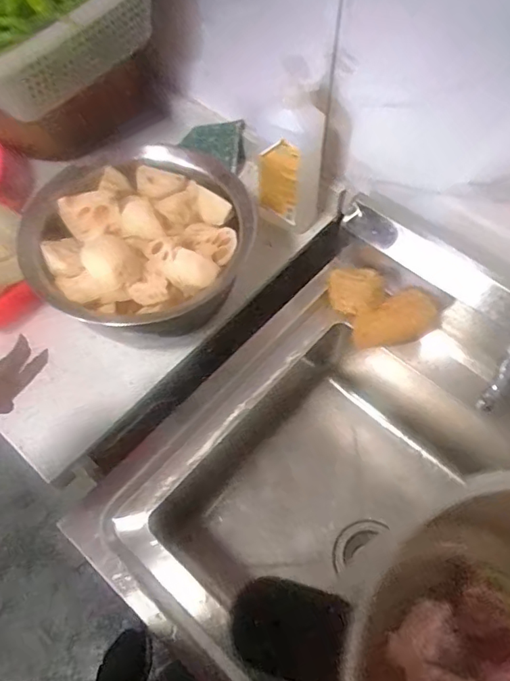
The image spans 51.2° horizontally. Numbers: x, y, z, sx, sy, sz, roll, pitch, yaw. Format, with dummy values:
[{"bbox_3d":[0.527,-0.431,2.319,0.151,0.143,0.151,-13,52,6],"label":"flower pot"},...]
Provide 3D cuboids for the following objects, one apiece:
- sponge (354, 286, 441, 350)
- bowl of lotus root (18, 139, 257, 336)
[{"bbox_3d":[0.207,-0.029,0.789,0.124,0.073,0.050,-18,15,24],"label":"sponge"},{"bbox_3d":[-0.154,-0.130,0.722,0.294,0.117,0.275,0,60,0],"label":"bowl of lotus root"}]

